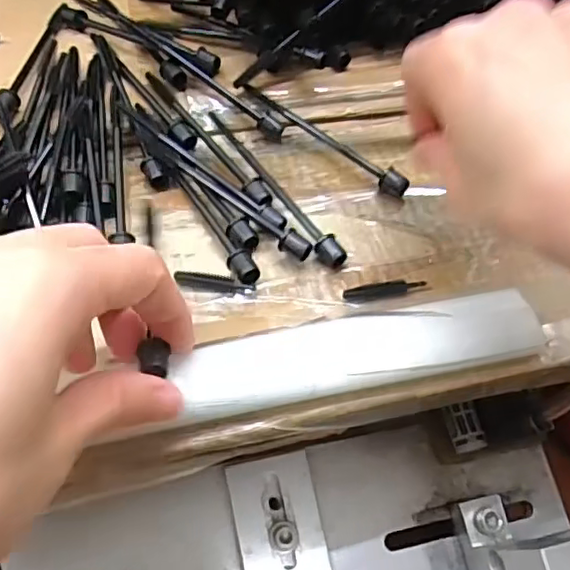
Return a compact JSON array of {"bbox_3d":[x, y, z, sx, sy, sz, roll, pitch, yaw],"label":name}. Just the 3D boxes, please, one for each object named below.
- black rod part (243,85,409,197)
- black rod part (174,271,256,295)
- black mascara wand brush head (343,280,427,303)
[{"bbox_3d":[0.018,-0.071,0.290,0.099,0.008,0.008,38,57,26],"label":"black rod part"},{"bbox_3d":[-0.028,-0.001,0.242,0.032,0.005,0.007,10,49,5],"label":"black rod part"},{"bbox_3d":[0.040,0.002,0.239,0.034,0.006,0.007,-7,49,-9],"label":"black mascara wand brush head"}]

